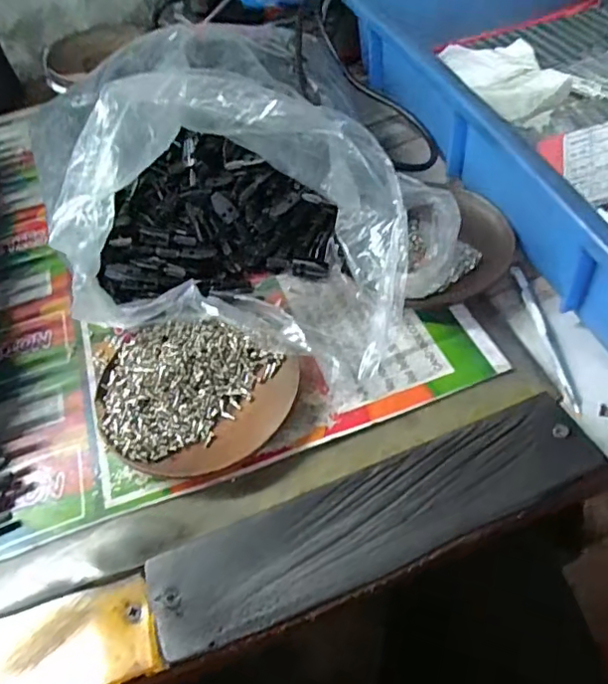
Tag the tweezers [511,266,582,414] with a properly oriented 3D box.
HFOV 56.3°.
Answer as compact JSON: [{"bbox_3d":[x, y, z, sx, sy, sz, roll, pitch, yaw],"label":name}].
[{"bbox_3d":[0.146,-0.004,0.342,0.009,0.007,0.106,-7,52,1],"label":"tweezers"}]

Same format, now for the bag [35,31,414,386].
[{"bbox_3d":[-0.038,-0.100,0.343,0.196,0.115,0.187,2,51,10],"label":"bag"}]

